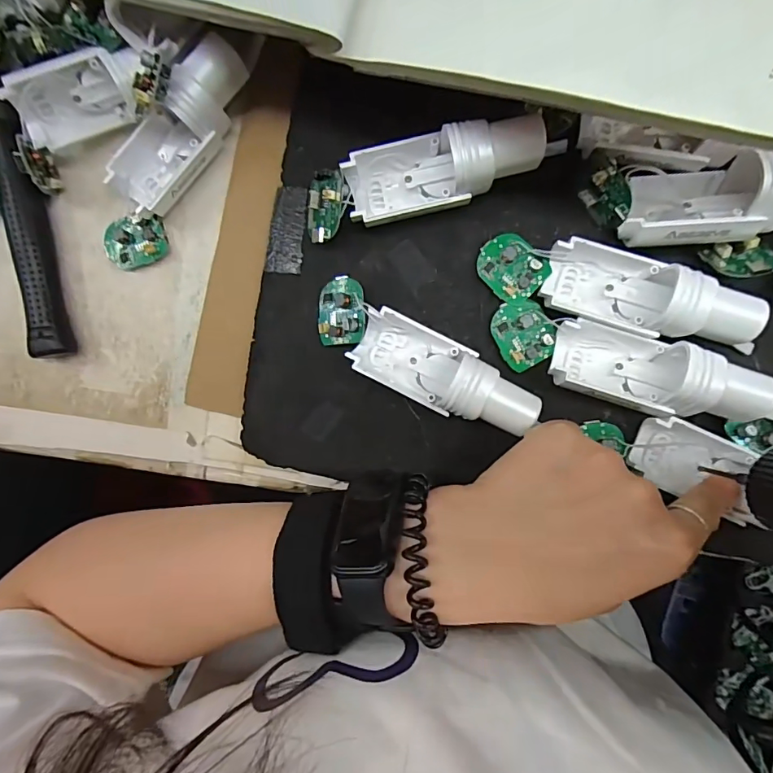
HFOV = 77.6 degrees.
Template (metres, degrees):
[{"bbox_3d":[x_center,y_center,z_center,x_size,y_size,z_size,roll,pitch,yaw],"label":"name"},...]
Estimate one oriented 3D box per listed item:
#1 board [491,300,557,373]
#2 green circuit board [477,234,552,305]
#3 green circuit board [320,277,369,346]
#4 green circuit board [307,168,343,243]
[{"bbox_3d":[0.070,-0.027,0.246,0.029,0.006,0.034,-33,90,3],"label":"board"},{"bbox_3d":[0.064,-0.061,0.245,0.035,0.011,0.029,42,93,1],"label":"green circuit board"},{"bbox_3d":[-0.024,-0.039,0.247,0.029,0.009,0.035,-3,87,31],"label":"green circuit board"},{"bbox_3d":[-0.030,-0.092,0.246,0.027,0.013,0.034,30,111,33],"label":"green circuit board"}]

